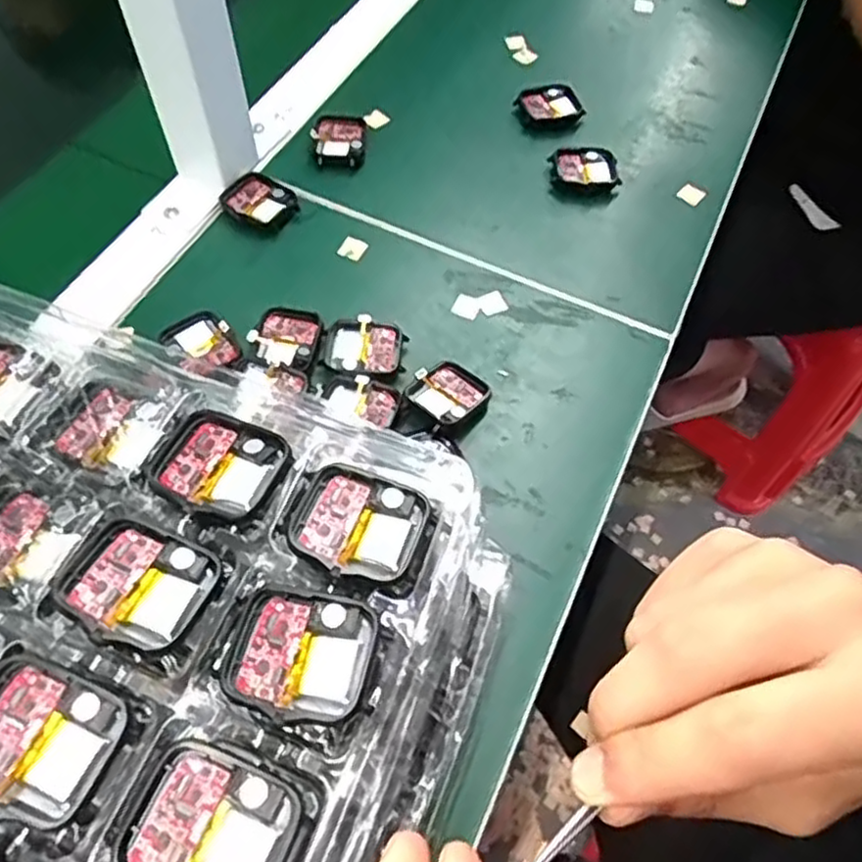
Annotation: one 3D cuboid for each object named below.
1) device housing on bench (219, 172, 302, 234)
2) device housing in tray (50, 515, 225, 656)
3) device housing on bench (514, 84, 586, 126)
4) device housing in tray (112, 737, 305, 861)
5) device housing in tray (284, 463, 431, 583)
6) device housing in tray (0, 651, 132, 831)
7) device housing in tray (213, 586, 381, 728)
[{"bbox_3d":[-0.111,-0.150,0.459,0.046,0.010,0.040,25,62,12],"label":"device housing on bench"},{"bbox_3d":[-0.094,0.047,0.221,0.042,0.009,0.038,24,62,13],"label":"device housing in tray"},{"bbox_3d":[0.088,-0.239,0.513,0.048,0.012,0.033,17,60,7],"label":"device housing on bench"},{"bbox_3d":[-0.060,0.108,0.189,0.043,0.005,0.037,24,62,13],"label":"device housing in tray"},{"bbox_3d":[-0.025,0.031,0.237,0.043,0.006,0.036,18,61,10],"label":"device housing in tray"},{"bbox_3d":[-0.113,0.087,0.199,0.042,0.009,0.037,22,61,12],"label":"device housing in tray"},{"bbox_3d":[-0.040,0.067,0.212,0.043,0.005,0.037,9,59,4],"label":"device housing in tray"}]

